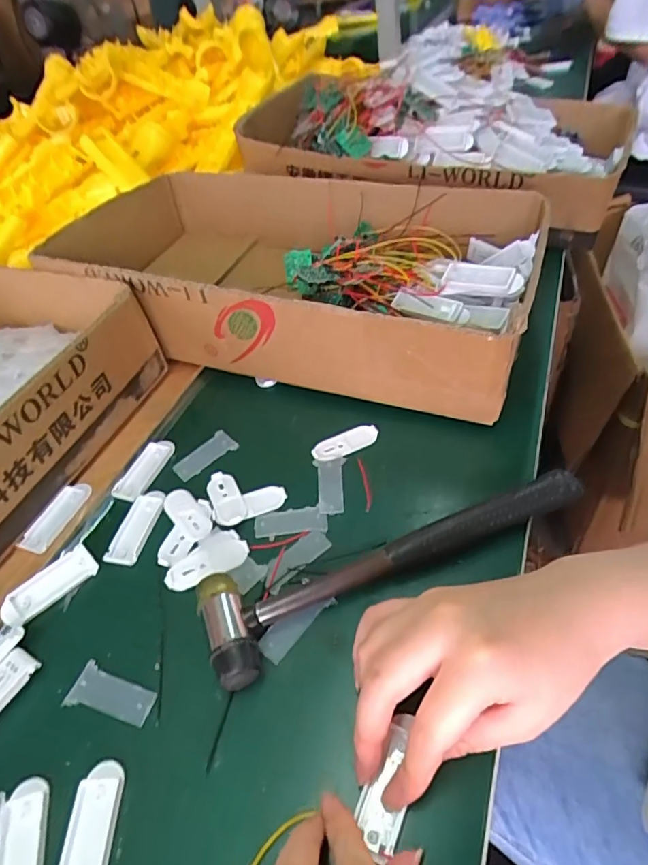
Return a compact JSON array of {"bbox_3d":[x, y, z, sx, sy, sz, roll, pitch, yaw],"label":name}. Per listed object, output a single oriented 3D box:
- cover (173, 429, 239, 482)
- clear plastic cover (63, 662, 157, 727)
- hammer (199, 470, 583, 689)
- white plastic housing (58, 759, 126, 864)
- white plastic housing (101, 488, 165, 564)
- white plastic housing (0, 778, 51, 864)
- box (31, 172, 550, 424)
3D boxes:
[{"bbox_3d":[-0.090,0.018,0.383,0.020,0.009,0.047,31,59,34],"label":"cover"},{"bbox_3d":[-0.113,0.140,0.272,0.047,0.004,0.021,7,48,17],"label":"clear plastic cover"},{"bbox_3d":[0.042,0.069,0.301,0.229,0.033,0.060,-24,46,-12],"label":"hammer"},{"bbox_3d":[-0.105,0.181,0.227,0.021,0.004,0.058,-7,45,4],"label":"white plastic housing"},{"bbox_3d":[-0.127,0.063,0.344,0.023,0.004,0.056,2,46,13],"label":"white plastic housing"},{"bbox_3d":[-0.135,0.188,0.226,0.021,0.004,0.056,-16,45,-5],"label":"white plastic housing"},{"bbox_3d":[-0.032,-0.154,0.466,0.423,0.081,0.236,11,49,21],"label":"box"}]

